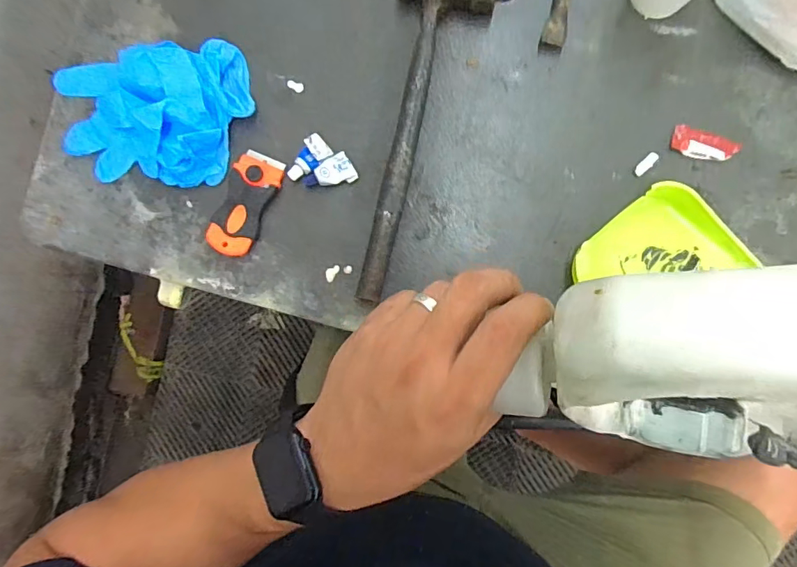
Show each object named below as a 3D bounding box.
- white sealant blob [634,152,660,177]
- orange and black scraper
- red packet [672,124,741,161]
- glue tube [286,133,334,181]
[{"bbox_3d":[0.214,-0.103,0.420,0.009,0.004,0.026,45,91,2],"label":"white sealant blob"},{"bbox_3d":[-0.139,-0.072,0.438,0.044,0.012,0.095,24,90,2],"label":"orange and black scraper"},{"bbox_3d":[0.264,-0.118,0.418,0.055,0.004,0.025,16,90,2],"label":"red packet"},{"bbox_3d":[-0.082,-0.112,0.436,0.044,0.008,0.024,-45,88,1],"label":"glue tube"}]

